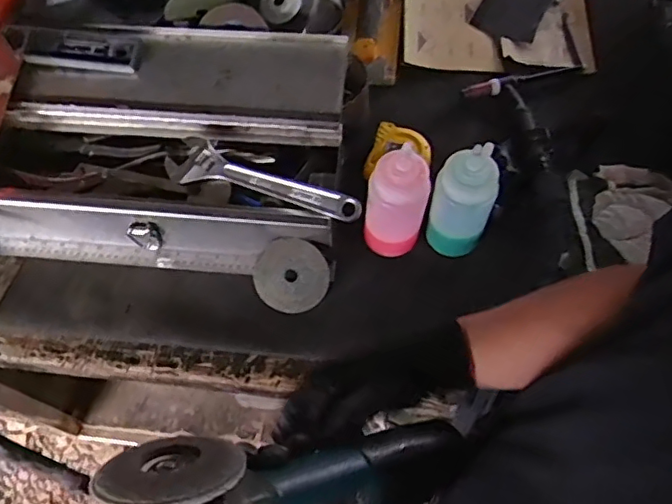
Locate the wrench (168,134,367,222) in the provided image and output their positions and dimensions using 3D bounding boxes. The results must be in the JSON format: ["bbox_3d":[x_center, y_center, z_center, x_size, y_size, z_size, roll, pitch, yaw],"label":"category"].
[{"bbox_3d":[-0.089,-0.076,0.677,0.245,0.022,0.056,23,95,14],"label":"wrench"}]

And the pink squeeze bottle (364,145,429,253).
[{"bbox_3d":[0.070,-0.053,0.660,0.064,0.162,0.051,14,64,10],"label":"pink squeeze bottle"}]

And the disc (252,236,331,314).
[{"bbox_3d":[-0.053,0.029,0.682,0.089,0.014,0.088,2,100,12],"label":"disc"}]

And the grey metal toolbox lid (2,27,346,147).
[{"bbox_3d":[-0.199,-0.218,0.733,0.412,0.040,0.146,6,80,5],"label":"grey metal toolbox lid"}]

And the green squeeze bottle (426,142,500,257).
[{"bbox_3d":[0.142,-0.057,0.653,0.063,0.168,0.058,-1,63,2],"label":"green squeeze bottle"}]

